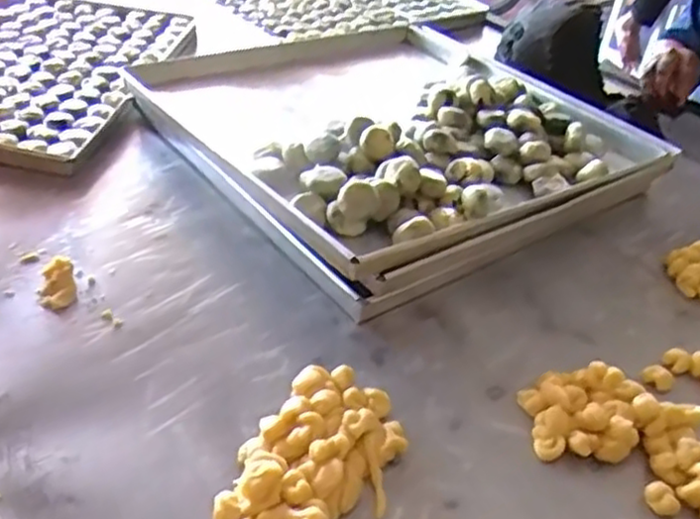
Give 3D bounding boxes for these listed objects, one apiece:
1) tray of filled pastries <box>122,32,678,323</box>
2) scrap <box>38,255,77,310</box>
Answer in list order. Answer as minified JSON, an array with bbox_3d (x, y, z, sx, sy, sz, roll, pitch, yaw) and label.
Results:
[{"bbox_3d":[0.043,-0.188,0.928,0.516,0.102,0.540,-20,45,-32],"label":"tray of filled pastries"},{"bbox_3d":[-0.276,0.021,0.669,0.033,0.025,0.050,-9,39,-20],"label":"scrap"}]

